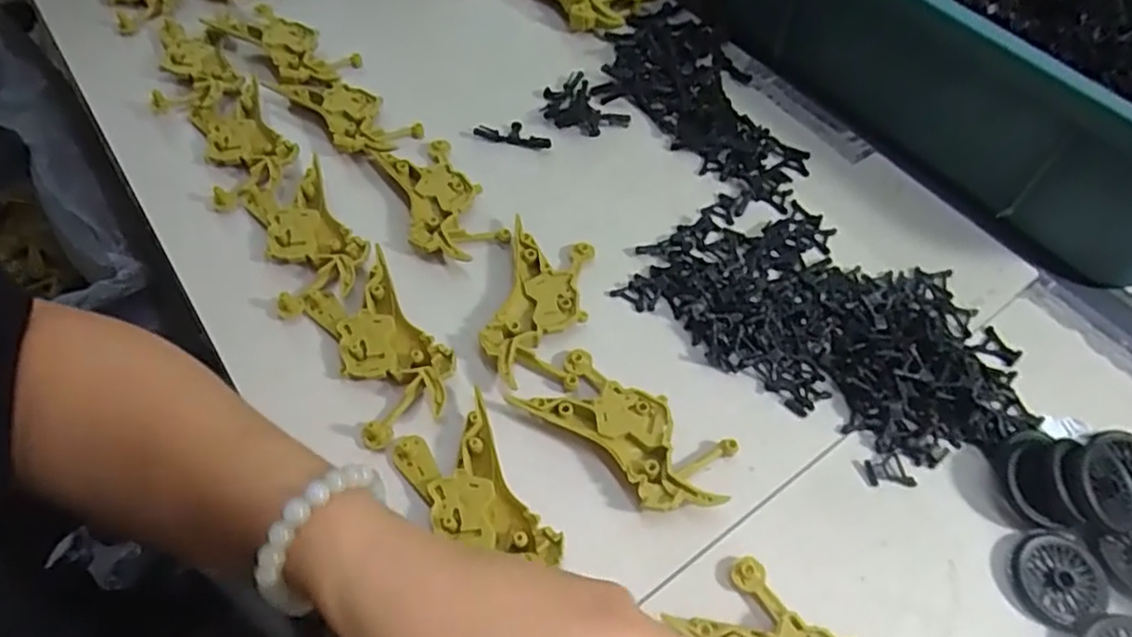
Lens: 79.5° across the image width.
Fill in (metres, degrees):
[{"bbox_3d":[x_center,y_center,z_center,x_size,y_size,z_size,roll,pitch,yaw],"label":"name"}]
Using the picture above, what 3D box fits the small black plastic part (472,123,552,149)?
[{"bbox_3d":[-0.033,-0.117,0.430,0.047,0.010,0.013,8,56,4],"label":"small black plastic part"}]

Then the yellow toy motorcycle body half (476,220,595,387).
[{"bbox_3d":[-0.014,-0.005,0.354,0.047,0.015,0.092,6,56,2],"label":"yellow toy motorcycle body half"}]

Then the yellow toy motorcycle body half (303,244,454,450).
[{"bbox_3d":[-0.092,0.013,0.338,0.050,0.015,0.095,-26,60,-18],"label":"yellow toy motorcycle body half"}]

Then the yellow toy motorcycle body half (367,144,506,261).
[{"bbox_3d":[-0.075,-0.070,0.393,0.047,0.014,0.098,-23,60,-16],"label":"yellow toy motorcycle body half"}]

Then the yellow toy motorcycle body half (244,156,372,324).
[{"bbox_3d":[-0.142,-0.046,0.373,0.051,0.014,0.090,-22,59,-16],"label":"yellow toy motorcycle body half"}]

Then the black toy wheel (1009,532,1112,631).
[{"bbox_3d":[0.209,0.110,0.289,0.038,0.007,0.035,1,56,-1],"label":"black toy wheel"}]

